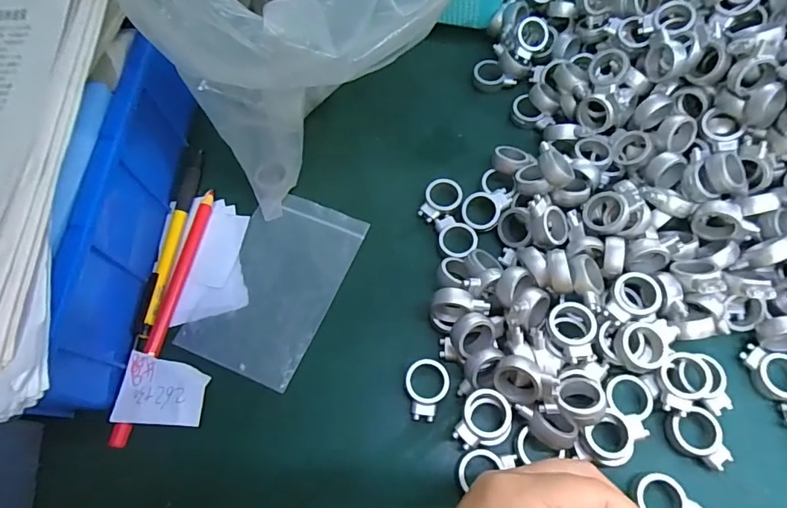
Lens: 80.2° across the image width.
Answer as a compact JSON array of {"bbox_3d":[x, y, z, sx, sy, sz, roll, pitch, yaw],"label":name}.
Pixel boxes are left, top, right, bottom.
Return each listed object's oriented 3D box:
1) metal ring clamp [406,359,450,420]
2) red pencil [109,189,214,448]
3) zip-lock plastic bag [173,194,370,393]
[{"bbox_3d":[0.020,0.079,0.272,0.025,0.005,0.034,0,66,3],"label":"metal ring clamp"},{"bbox_3d":[-0.145,0.033,0.298,0.010,0.006,0.166,8,67,7],"label":"red pencil"},{"bbox_3d":[-0.075,0.018,0.308,0.075,0.005,0.122,22,68,10],"label":"zip-lock plastic bag"}]

